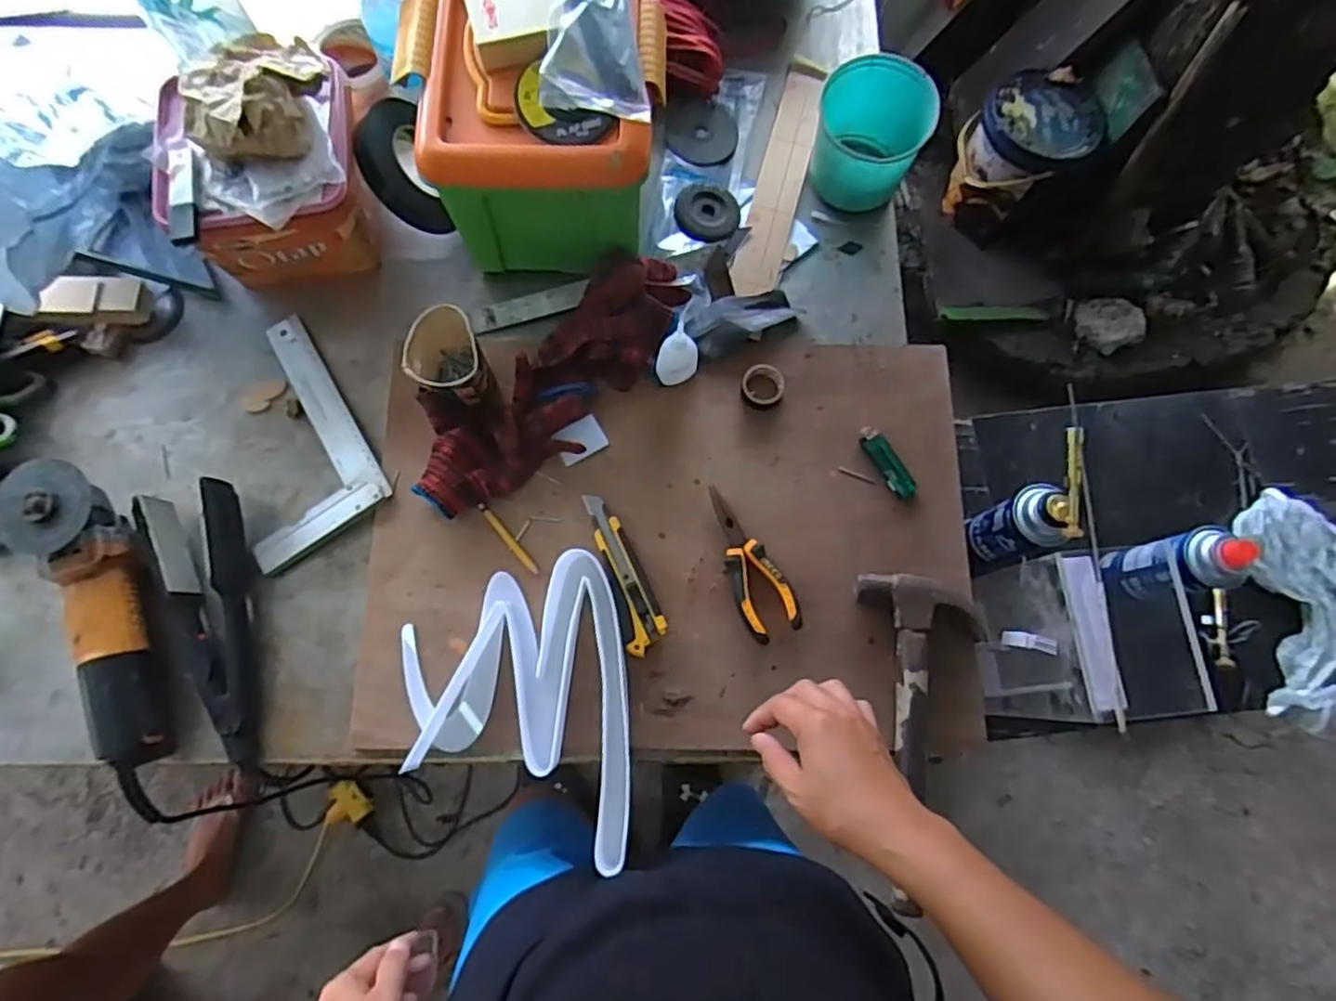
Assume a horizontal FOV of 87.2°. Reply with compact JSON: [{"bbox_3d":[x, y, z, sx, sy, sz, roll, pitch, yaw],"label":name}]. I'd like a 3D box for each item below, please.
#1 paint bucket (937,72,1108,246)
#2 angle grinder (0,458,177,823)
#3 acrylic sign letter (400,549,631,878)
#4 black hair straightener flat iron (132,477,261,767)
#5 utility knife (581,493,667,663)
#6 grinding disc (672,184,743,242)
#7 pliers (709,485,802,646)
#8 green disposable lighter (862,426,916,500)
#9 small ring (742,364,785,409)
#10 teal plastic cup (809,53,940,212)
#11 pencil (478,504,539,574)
[{"bbox_3d":[0.706,-0.704,1.420,0.220,0.241,0.237,0,76,0],"label":"paint bucket"},{"bbox_3d":[-0.518,0.121,0.648,0.085,0.091,0.316,-24,78,-6],"label":"angle grinder"},{"bbox_3d":[-0.137,0.198,0.649,0.208,0.039,0.276,-9,77,-3],"label":"acrylic sign letter"},{"bbox_3d":[-0.440,0.120,0.673,0.073,0.057,0.273,-14,77,-4],"label":"black hair straightener flat iron"},{"bbox_3d":[-0.041,0.069,0.693,0.040,0.020,0.161,-16,77,-4],"label":"utility knife"},{"bbox_3d":[0.046,-0.334,0.813,0.073,0.010,0.074,0,76,0],"label":"grinding disc"},{"bbox_3d":[0.078,0.059,0.694,0.057,0.021,0.156,-24,78,-6],"label":"pliers"},{"bbox_3d":[0.227,-0.039,0.726,0.028,0.008,0.083,-29,78,-7],"label":"green disposable lighter"},{"bbox_3d":[0.100,-0.121,0.736,0.044,0.015,0.048,9,77,2],"label":"small ring"},{"bbox_3d":[0.221,-0.399,0.784,0.118,0.107,0.134,20,77,4],"label":"teal plastic cup"},{"bbox_3d":[-0.160,0.039,0.701,0.010,0.004,0.091,-41,80,-9],"label":"pencil"}]

